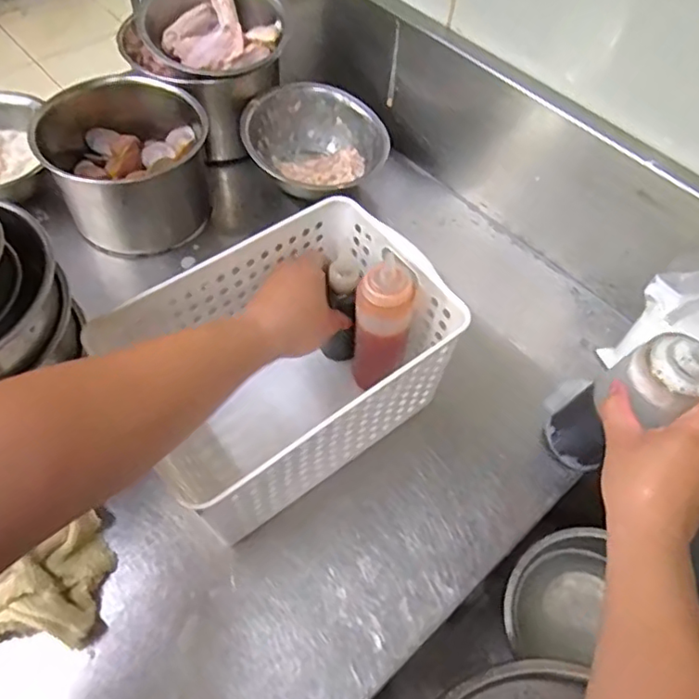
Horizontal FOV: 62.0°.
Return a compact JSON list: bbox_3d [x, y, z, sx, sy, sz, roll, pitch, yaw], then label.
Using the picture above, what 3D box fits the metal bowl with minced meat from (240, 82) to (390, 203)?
[{"bbox_3d":[-0.046,-0.255,0.719,0.160,0.073,0.137,-17,59,-13],"label":"metal bowl with minced meat"}]

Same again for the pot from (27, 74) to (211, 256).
[{"bbox_3d":[-0.253,-0.219,0.667,0.166,0.137,0.186,-30,62,-20],"label":"pot"}]

